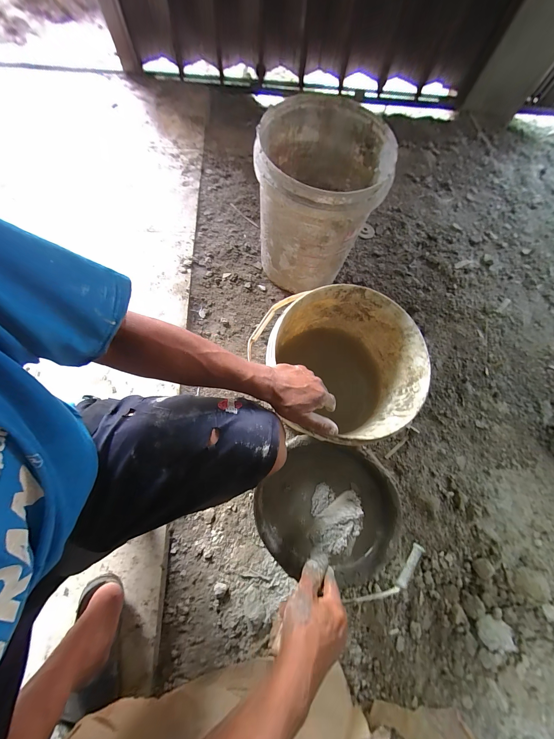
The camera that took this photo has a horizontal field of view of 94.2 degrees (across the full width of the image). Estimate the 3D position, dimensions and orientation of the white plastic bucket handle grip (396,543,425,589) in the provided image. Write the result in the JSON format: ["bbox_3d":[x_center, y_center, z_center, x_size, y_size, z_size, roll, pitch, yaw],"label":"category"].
[{"bbox_3d":[0.244,0.360,0.472,0.017,0.016,0.078,36,75,7],"label":"white plastic bucket handle grip"}]

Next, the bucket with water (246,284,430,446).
[{"bbox_3d":[0.128,-0.008,0.613,0.278,0.288,0.349,-37,76,-14],"label":"bucket with water"}]

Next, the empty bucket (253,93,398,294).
[{"bbox_3d":[0.105,-0.431,0.700,0.289,0.331,0.302,11,74,0],"label":"empty bucket"}]

